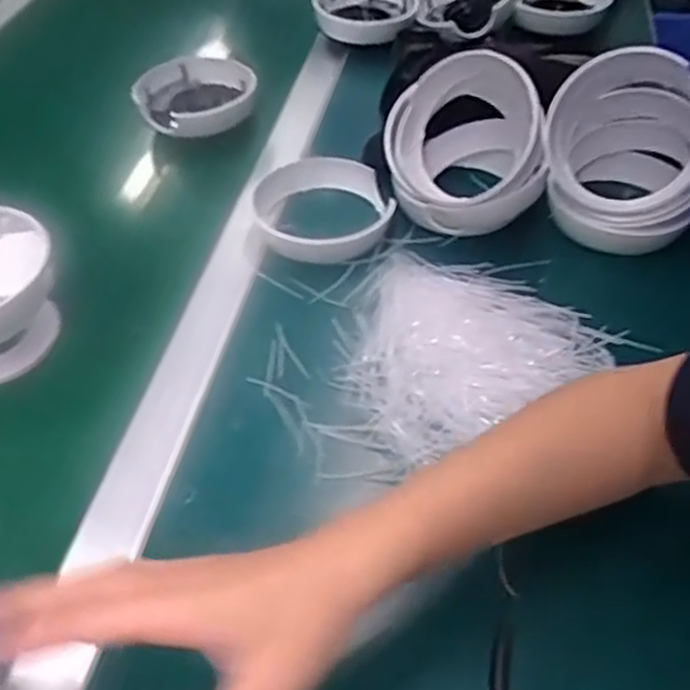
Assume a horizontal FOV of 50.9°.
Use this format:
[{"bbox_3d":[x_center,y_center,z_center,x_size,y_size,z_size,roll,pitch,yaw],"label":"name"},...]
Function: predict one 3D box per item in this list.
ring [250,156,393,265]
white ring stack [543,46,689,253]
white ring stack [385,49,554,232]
[{"bbox_3d":[-0.019,-0.115,0.610,0.113,0.028,0.113,0,47,0],"label":"ring"},{"bbox_3d":[0.222,-0.162,0.576,0.118,0.131,0.120,12,48,11],"label":"white ring stack"},{"bbox_3d":[0.097,-0.169,0.598,0.125,0.112,0.130,-1,47,0],"label":"white ring stack"}]

